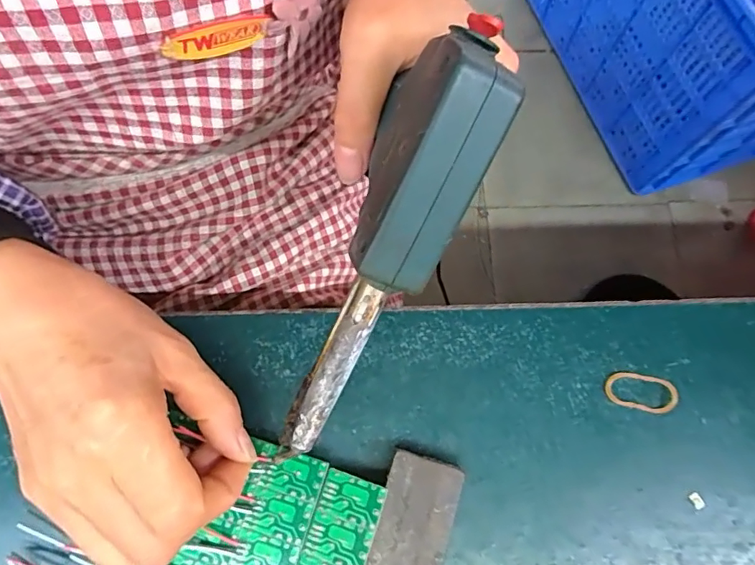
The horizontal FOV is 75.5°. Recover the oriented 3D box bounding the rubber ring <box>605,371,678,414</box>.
[{"bbox_3d":[0.136,0.056,0.251,0.036,0.005,0.018,12,75,3],"label":"rubber ring"}]

